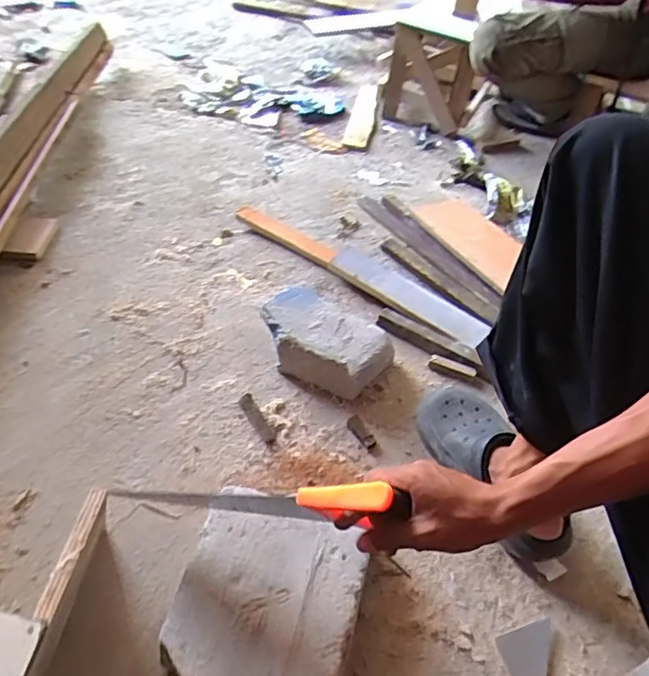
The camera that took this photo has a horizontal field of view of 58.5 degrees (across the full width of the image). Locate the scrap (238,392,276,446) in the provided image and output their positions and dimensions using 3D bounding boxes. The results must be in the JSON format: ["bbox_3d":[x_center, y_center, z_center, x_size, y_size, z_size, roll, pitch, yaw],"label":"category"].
[{"bbox_3d":[-0.100,0.123,0.874,0.022,0.013,0.089,-27,63,-17],"label":"scrap"}]

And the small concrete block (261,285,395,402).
[{"bbox_3d":[-0.004,0.008,0.945,0.209,0.077,0.123,28,50,19],"label":"small concrete block"}]

